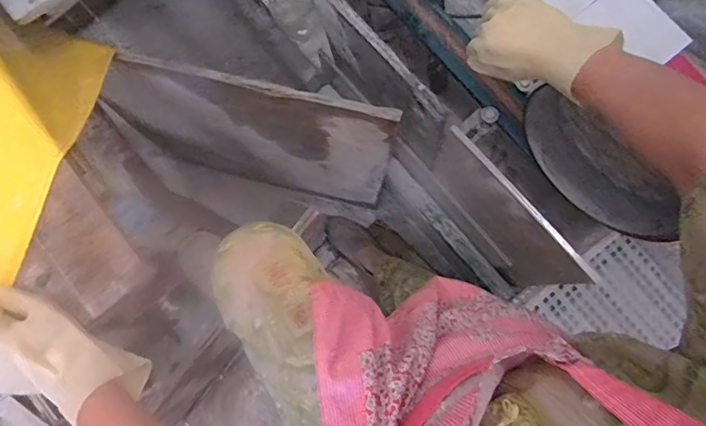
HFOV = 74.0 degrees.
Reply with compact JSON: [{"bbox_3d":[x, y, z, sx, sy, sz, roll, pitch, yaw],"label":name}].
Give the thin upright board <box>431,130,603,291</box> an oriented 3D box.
[{"bbox_3d":[0.260,0.013,0.851,0.012,0.353,0.303,-40,81,-3],"label":"thin upright board"}]

